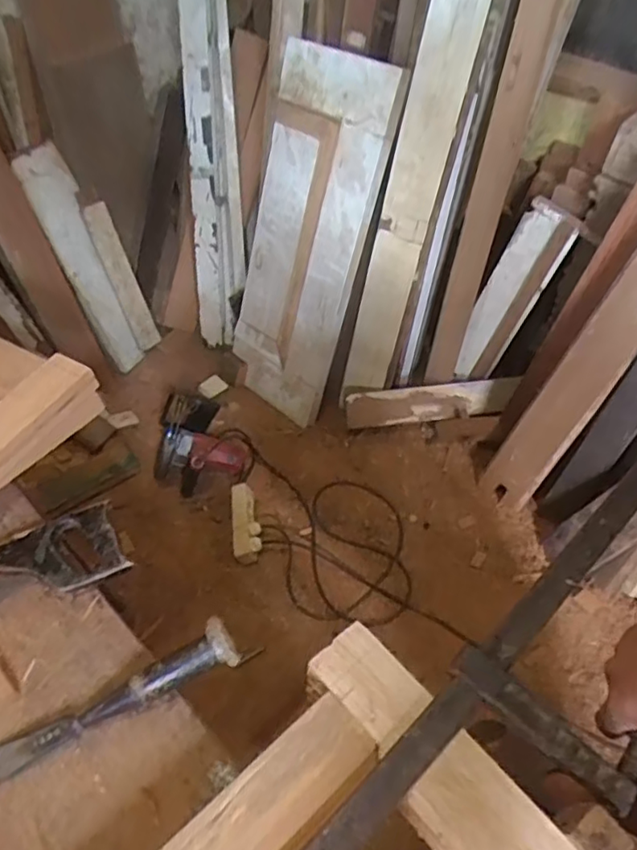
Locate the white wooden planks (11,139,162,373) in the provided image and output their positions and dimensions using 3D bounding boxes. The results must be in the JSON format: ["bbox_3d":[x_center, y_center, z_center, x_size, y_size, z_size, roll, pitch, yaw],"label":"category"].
[{"bbox_3d":[-0.631,-0.457,1.741,0.054,0.625,0.206,10,46,33],"label":"white wooden planks"}]

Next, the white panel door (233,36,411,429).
[{"bbox_3d":[-0.050,-0.440,1.559,0.363,0.920,0.045,39,43,24],"label":"white panel door"}]

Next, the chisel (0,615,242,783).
[{"bbox_3d":[-0.191,0.262,0.587,0.241,0.034,0.039,-27,54,-5],"label":"chisel"}]

